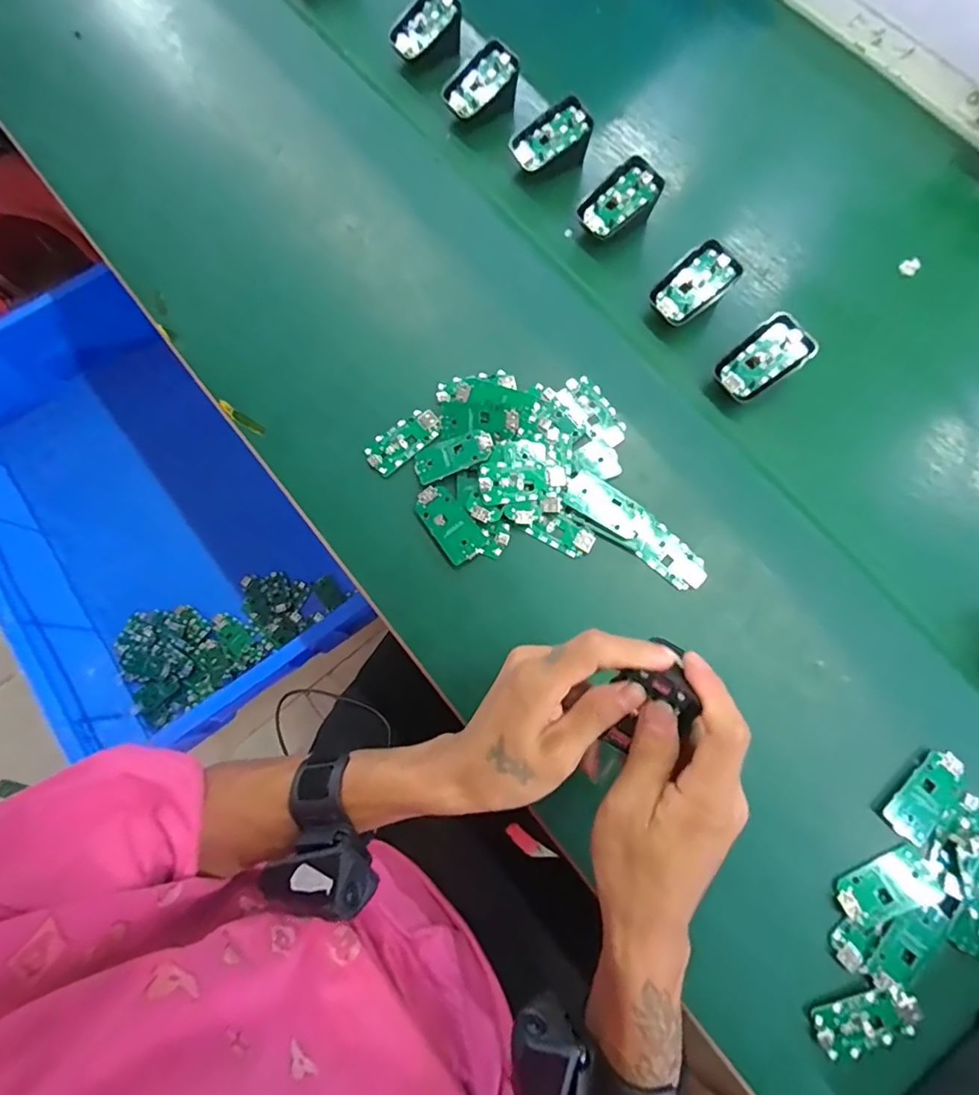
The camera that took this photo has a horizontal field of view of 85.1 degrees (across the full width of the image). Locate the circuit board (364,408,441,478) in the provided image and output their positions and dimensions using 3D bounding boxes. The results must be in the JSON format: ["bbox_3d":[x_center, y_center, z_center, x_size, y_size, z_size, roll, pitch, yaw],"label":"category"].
[{"bbox_3d":[-0.069,-0.086,0.433,0.064,0.008,0.032,-37,77,-7],"label":"circuit board"}]

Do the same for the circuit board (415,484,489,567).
[{"bbox_3d":[-0.030,-0.019,0.412,0.033,0.005,0.064,-35,77,-7],"label":"circuit board"}]

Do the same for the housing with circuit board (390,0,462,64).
[{"bbox_3d":[-0.063,-0.502,0.520,0.068,0.041,0.050,-42,78,-8],"label":"housing with circuit board"}]

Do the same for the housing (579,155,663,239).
[{"bbox_3d":[0.111,-0.297,0.469,0.066,0.045,0.040,-37,77,-7],"label":"housing"}]

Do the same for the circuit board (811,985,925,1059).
[{"bbox_3d":[0.239,0.300,0.337,0.064,0.008,0.030,-18,76,-3],"label":"circuit board"}]

